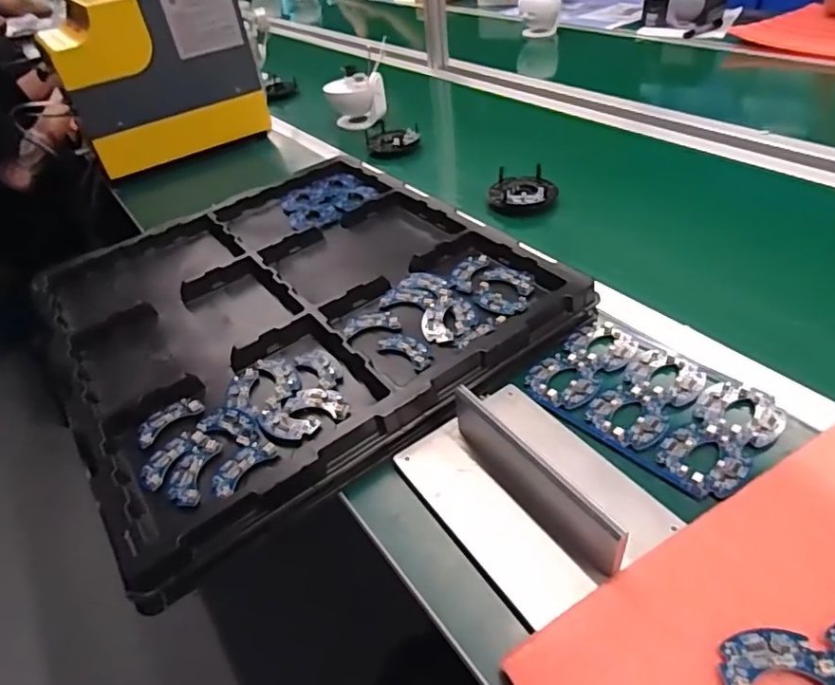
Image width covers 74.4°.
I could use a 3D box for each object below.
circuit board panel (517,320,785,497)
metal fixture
[{"bbox_3d":[0.212,0.050,0.510,0.137,0.010,0.201,-36,48,-28],"label":"circuit board panel"},{"bbox_3d":[0.084,0.099,0.433,0.145,0.053,0.188,-26,44,-19],"label":"metal fixture"}]

